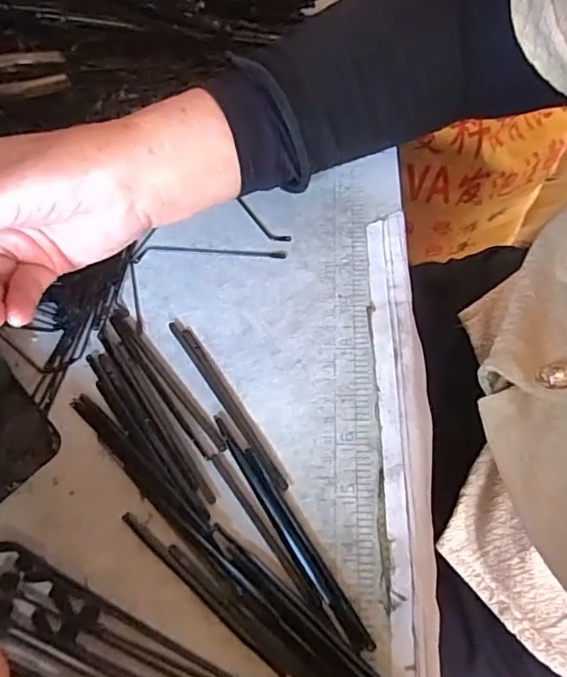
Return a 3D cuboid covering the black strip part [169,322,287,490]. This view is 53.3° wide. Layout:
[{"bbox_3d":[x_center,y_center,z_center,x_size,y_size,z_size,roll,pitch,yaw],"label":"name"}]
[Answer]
[{"bbox_3d":[-0.030,0.032,0.289,0.009,0.005,0.104,-31,68,-10],"label":"black strip part"}]

